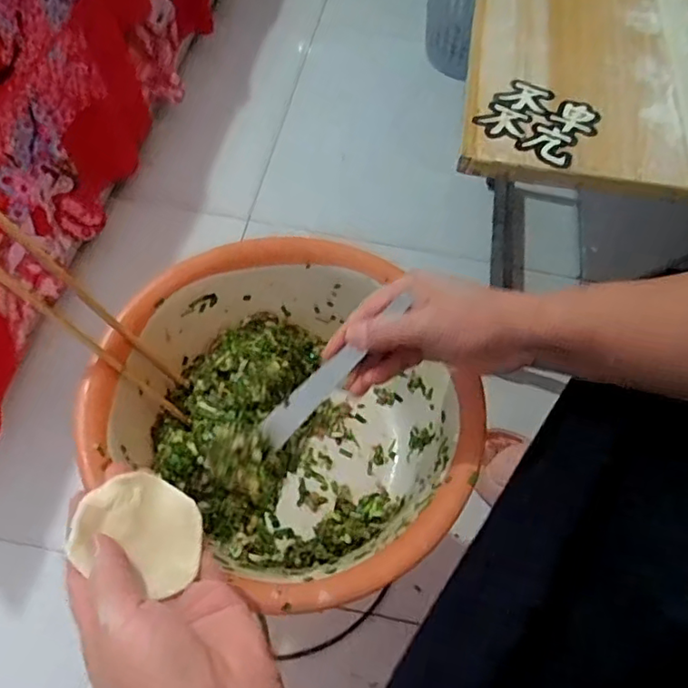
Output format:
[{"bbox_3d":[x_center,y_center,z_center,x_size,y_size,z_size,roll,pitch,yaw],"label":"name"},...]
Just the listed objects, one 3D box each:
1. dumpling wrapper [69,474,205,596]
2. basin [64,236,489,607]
[{"bbox_3d":[-0.105,0.096,0.306,0.064,0.004,0.051,26,58,-12],"label":"dumpling wrapper"},{"bbox_3d":[-0.037,0.053,0.482,0.276,0.112,0.259,2,60,-3],"label":"basin"}]

